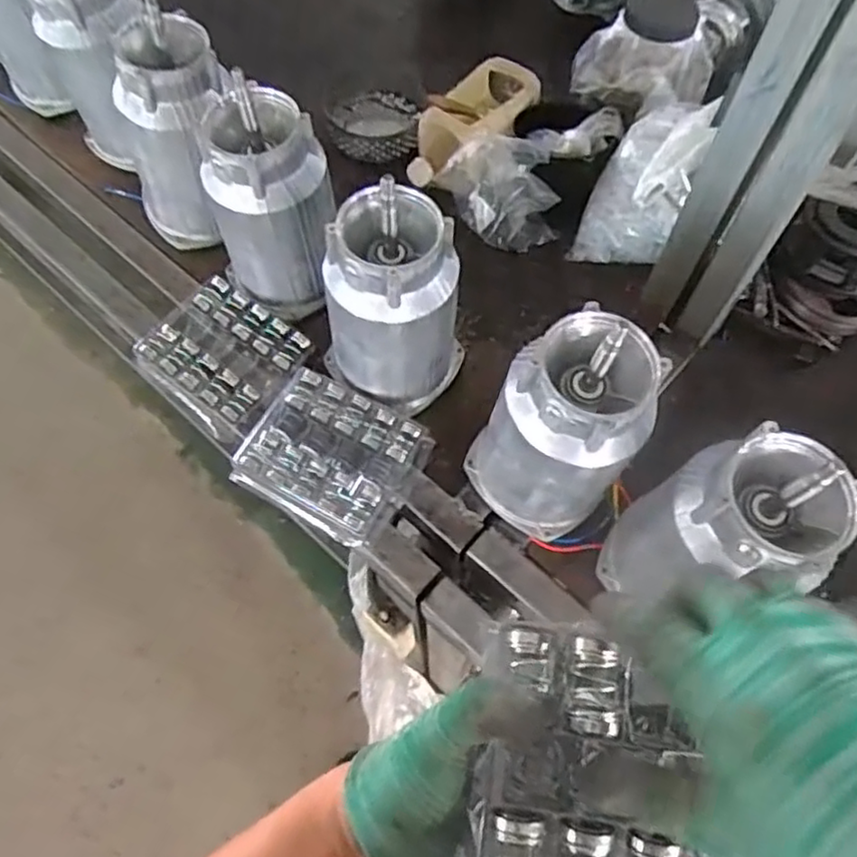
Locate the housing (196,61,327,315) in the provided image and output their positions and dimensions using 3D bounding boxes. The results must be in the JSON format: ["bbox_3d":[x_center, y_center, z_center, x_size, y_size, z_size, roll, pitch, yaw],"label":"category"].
[{"bbox_3d":[-0.163,-0.221,0.673,0.125,0.209,0.100,-4,65,-1],"label":"housing"}]

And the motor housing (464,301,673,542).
[{"bbox_3d":[0.114,0.005,0.570,0.115,0.227,0.116,-39,70,-16],"label":"motor housing"}]

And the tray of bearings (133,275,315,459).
[{"bbox_3d":[-0.219,-0.077,0.718,0.169,0.028,0.139,38,71,17],"label":"tray of bearings"}]

